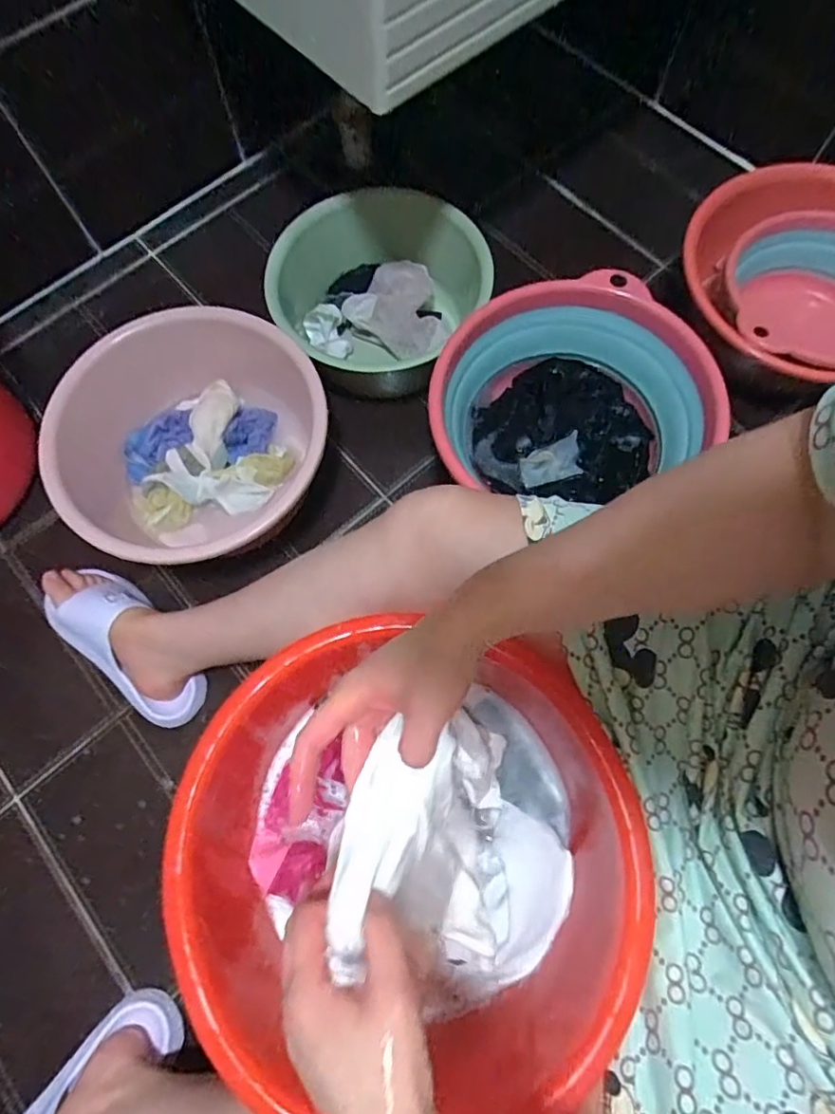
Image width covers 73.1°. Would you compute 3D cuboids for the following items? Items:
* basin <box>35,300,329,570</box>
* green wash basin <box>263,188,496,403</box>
[{"bbox_3d":[-0.298,-0.158,0.763,0.343,0.143,0.339,-37,76,-10],"label":"basin"},{"bbox_3d":[-0.079,-0.373,0.827,0.296,0.145,0.282,0,73,1],"label":"green wash basin"}]

